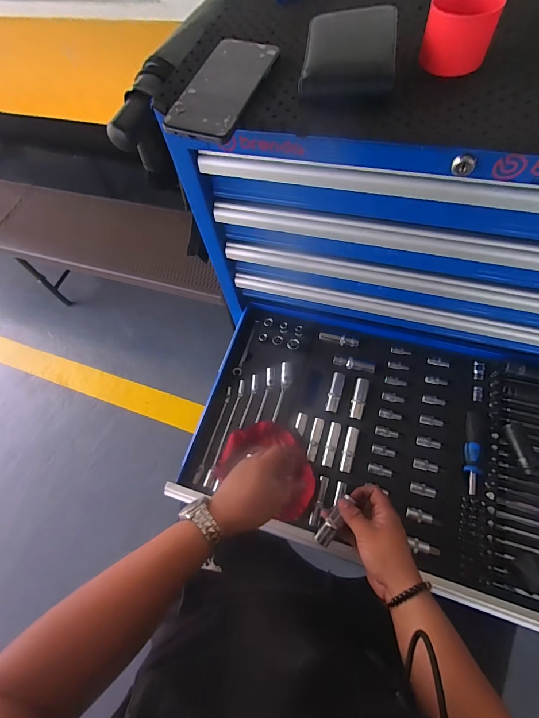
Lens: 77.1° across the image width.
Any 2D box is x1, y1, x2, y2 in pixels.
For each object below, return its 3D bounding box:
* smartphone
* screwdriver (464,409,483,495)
[{"bbox_3d":[-0.050,-0.299,0.368,0.077,0.011,0.164,17,67,14],"label":"smartphone"},{"bbox_3d":[0.335,0.150,0.555,0.023,0.020,0.135,12,66,12],"label":"screwdriver"}]

